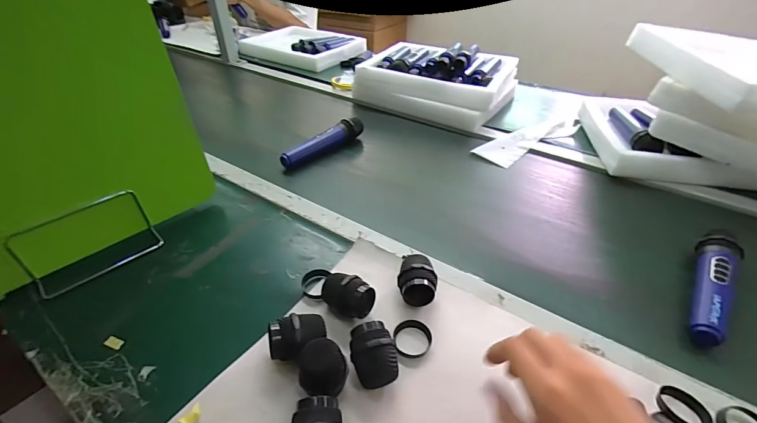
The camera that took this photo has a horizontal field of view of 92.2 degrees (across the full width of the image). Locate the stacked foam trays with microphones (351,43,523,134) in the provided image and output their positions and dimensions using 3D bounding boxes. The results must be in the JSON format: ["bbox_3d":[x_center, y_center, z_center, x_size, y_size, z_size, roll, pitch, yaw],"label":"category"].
[{"bbox_3d":[0.157,-0.350,0.955,0.356,0.122,0.313,20,43,22],"label":"stacked foam trays with microphones"}]

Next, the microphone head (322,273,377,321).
[{"bbox_3d":[-0.039,0.103,0.441,0.063,0.049,0.044,21,43,23],"label":"microphone head"}]

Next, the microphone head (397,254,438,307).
[{"bbox_3d":[0.049,0.086,0.454,0.047,0.046,0.064,5,39,6],"label":"microphone head"}]

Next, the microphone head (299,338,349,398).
[{"bbox_3d":[-0.054,0.159,0.362,0.045,0.051,0.047,-1,39,-1],"label":"microphone head"}]

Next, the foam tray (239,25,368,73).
[{"bbox_3d":[-0.276,-0.594,1.297,0.392,0.058,0.298,22,44,24],"label":"foam tray"}]

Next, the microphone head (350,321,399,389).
[{"bbox_3d":[-0.005,0.149,0.383,0.045,0.048,0.058,-6,40,-8],"label":"microphone head"}]

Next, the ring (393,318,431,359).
[{"bbox_3d":[0.039,0.144,0.417,0.042,0.010,0.042,0,39,0],"label":"ring"}]

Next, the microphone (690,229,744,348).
[{"bbox_3d":[0.424,0.088,0.460,0.040,0.036,0.187,28,47,30],"label":"microphone"}]

